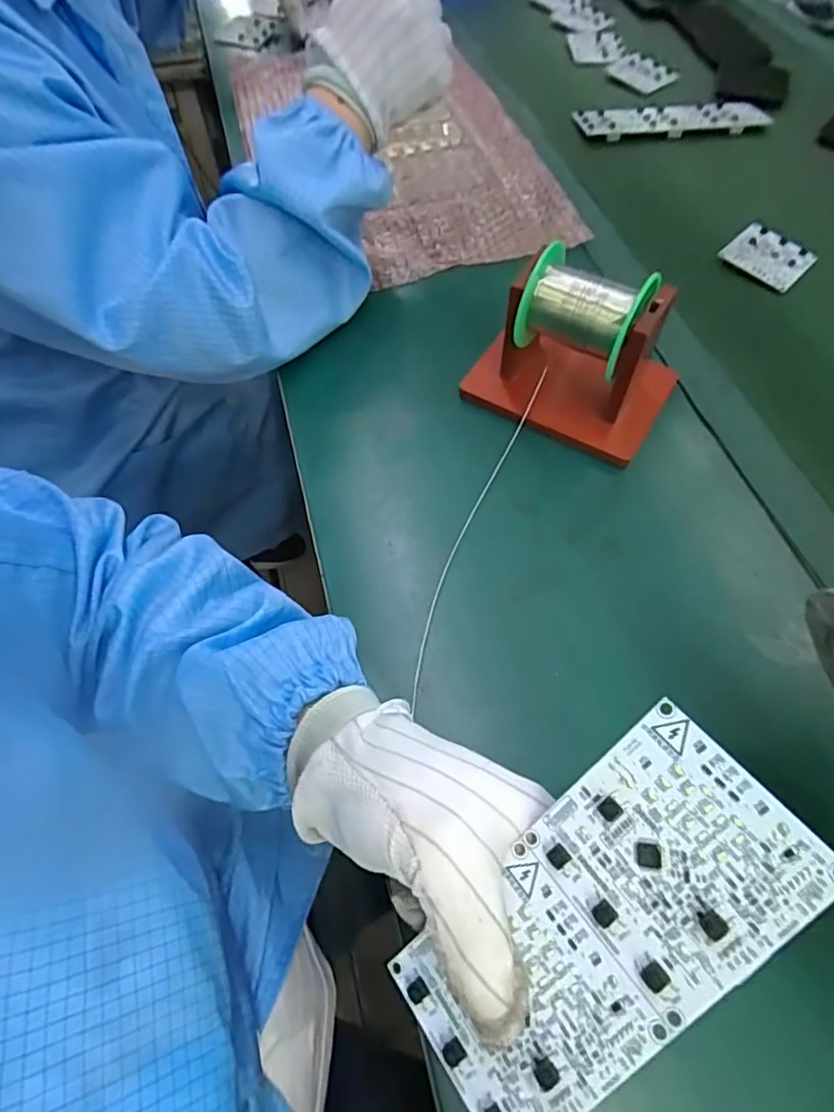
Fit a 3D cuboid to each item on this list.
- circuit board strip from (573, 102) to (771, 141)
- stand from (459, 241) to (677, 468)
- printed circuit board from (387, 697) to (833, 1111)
[{"bbox_3d":[0.289,-0.492,0.639,0.215,0.010,0.061,-7,66,-7],"label":"circuit board strip"},{"bbox_3d":[0.112,-0.145,0.393,0.141,0.093,0.086,23,65,11],"label":"stand"},{"bbox_3d":[0.056,0.119,0.182,0.138,0.004,0.065,-47,60,7],"label":"printed circuit board"}]

